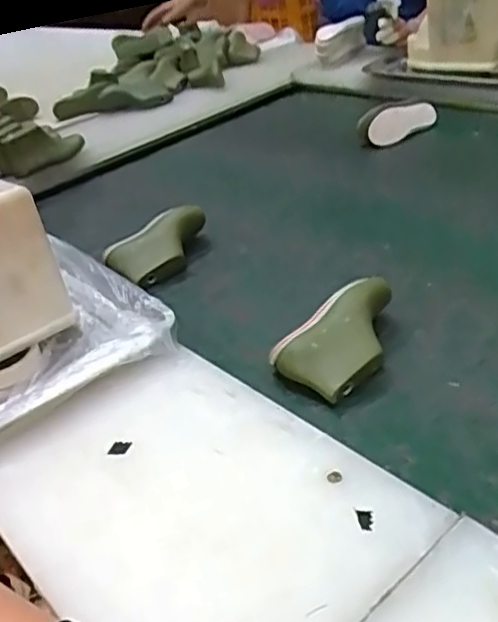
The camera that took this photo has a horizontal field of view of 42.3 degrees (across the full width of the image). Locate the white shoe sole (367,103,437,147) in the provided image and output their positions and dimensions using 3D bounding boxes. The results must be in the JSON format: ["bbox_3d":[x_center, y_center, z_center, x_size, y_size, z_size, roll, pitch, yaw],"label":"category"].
[{"bbox_3d":[0.284,-0.355,1.205,0.153,0.011,0.069,-31,76,-18],"label":"white shoe sole"}]

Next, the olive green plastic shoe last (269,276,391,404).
[{"bbox_3d":[0.102,0.025,0.672,0.153,0.057,0.087,-33,39,-30],"label":"olive green plastic shoe last"}]

